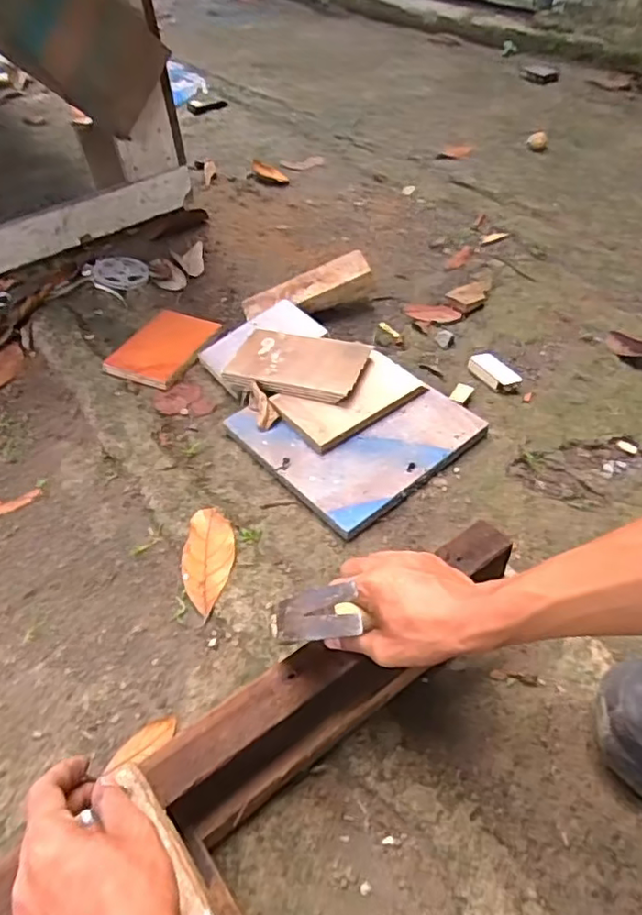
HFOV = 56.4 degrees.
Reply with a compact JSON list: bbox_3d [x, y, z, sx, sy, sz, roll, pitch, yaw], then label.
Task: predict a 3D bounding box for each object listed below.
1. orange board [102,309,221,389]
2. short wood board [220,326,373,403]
[{"bbox_3d":[-0.243,-0.182,0.939,0.111,0.022,0.174,17,52,19],"label":"orange board"},{"bbox_3d":[-0.035,-0.132,0.836,0.184,0.015,0.124,13,49,17],"label":"short wood board"}]

